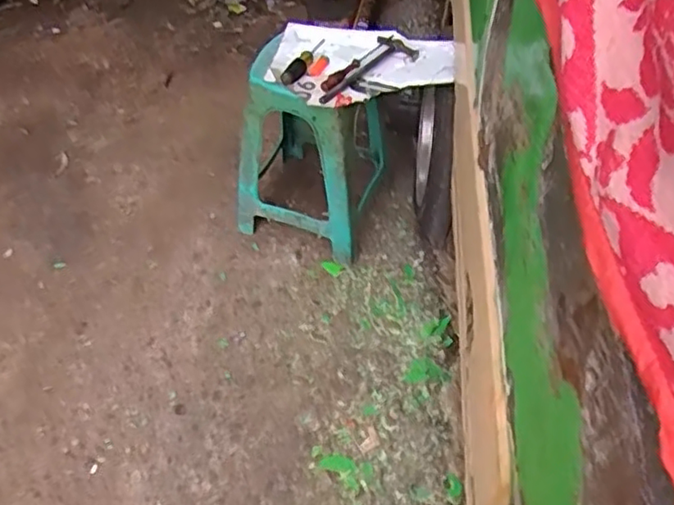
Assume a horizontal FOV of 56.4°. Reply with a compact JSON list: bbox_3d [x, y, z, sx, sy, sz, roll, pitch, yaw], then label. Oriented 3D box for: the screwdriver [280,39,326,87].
[{"bbox_3d":[-0.074,-0.417,1.365,0.037,0.026,0.150,20,53,18],"label":"screwdriver"}]

